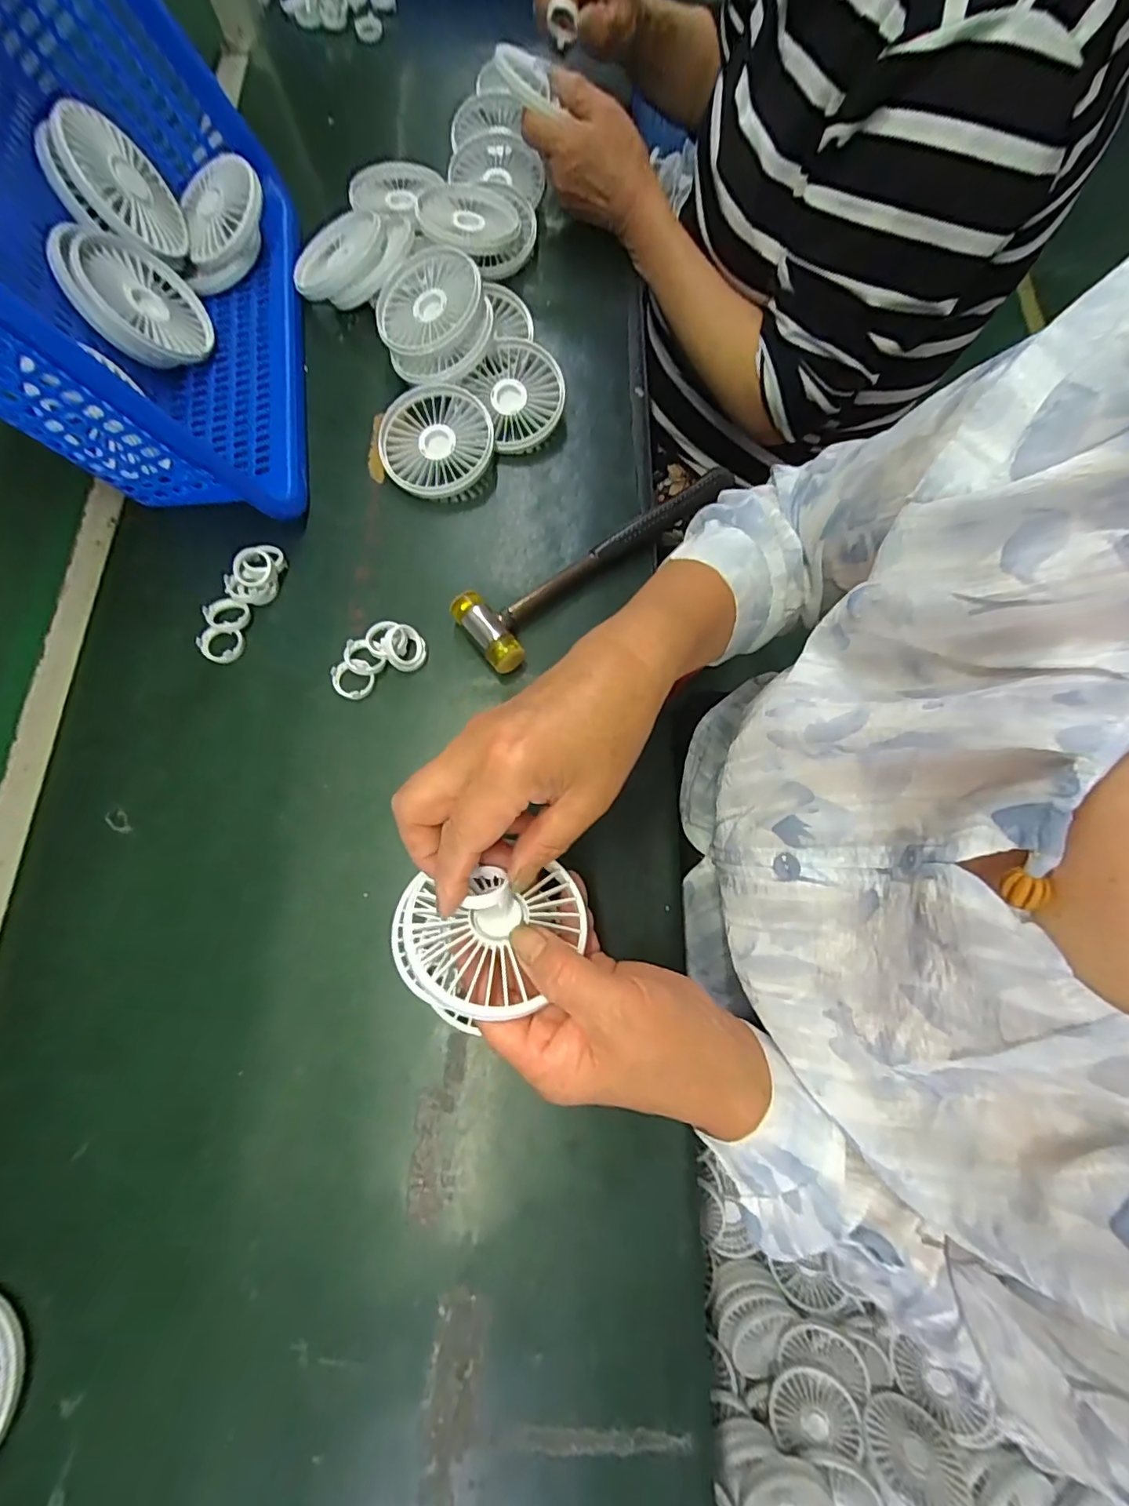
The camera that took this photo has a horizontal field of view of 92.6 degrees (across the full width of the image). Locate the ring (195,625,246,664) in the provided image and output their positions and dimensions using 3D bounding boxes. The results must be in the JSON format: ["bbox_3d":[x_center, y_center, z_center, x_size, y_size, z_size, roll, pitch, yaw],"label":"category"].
[{"bbox_3d":[-0.241,-0.075,0.377,0.030,0.008,0.024,4,73,0],"label":"ring"}]

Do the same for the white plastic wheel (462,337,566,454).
[{"bbox_3d":[-0.037,-0.288,0.434,0.071,0.023,0.083,-26,92,-9],"label":"white plastic wheel"}]

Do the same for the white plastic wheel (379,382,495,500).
[{"bbox_3d":[-0.098,-0.239,0.421,0.085,0.024,0.085,-14,85,1],"label":"white plastic wheel"}]

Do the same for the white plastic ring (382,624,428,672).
[{"bbox_3d":[-0.110,-0.072,0.371,0.028,0.016,0.028,0,73,-1],"label":"white plastic ring"}]

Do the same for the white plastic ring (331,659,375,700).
[{"bbox_3d":[-0.145,-0.050,0.369,0.027,0.007,0.028,0,73,-1],"label":"white plastic ring"}]

